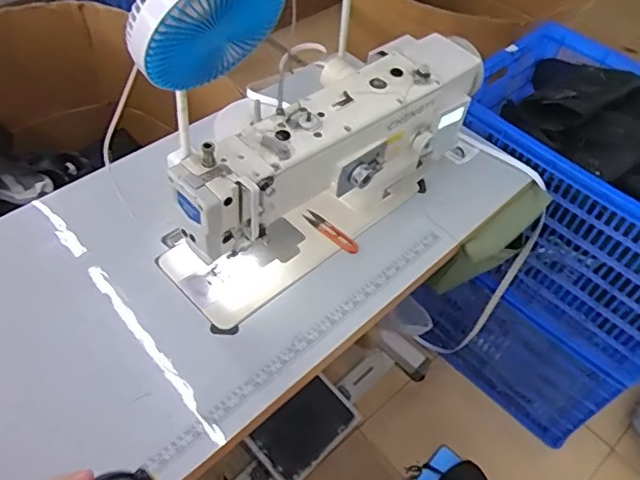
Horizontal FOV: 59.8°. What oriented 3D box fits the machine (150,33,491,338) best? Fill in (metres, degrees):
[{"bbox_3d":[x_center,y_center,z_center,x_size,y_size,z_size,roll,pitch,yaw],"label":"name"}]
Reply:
[{"bbox_3d":[0.014,-0.126,0.898,0.173,0.239,0.567,39,57,23],"label":"machine"}]

